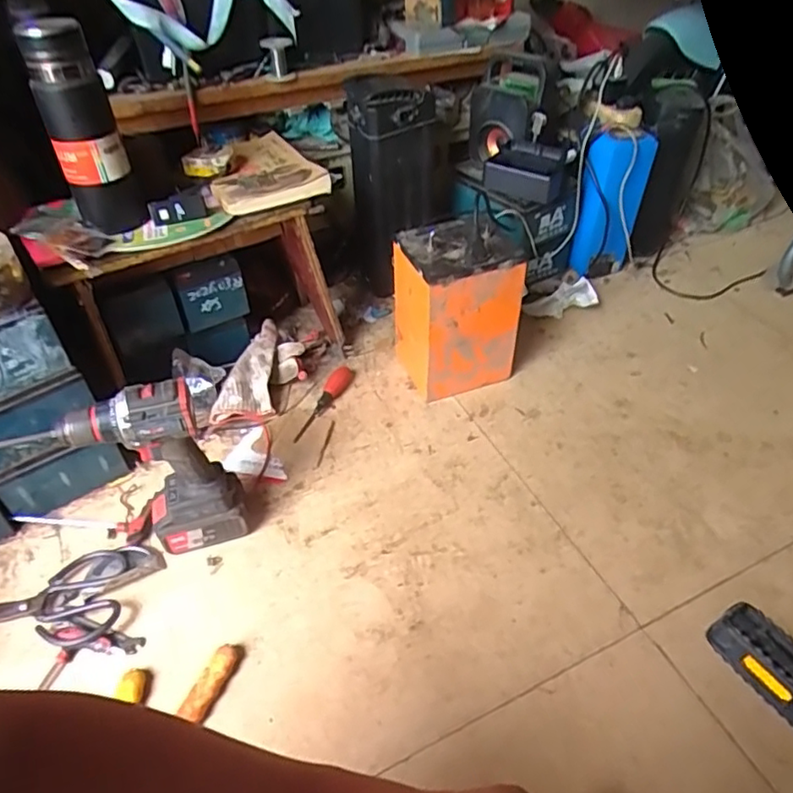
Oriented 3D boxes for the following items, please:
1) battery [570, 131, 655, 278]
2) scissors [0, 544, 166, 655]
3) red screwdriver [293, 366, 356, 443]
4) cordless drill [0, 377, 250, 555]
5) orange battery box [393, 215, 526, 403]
[{"bbox_3d":[0.401,-0.351,1.162,0.115,0.265,0.093,13,45,14],"label":"battery"},{"bbox_3d":[-0.392,0.235,0.736,0.203,0.022,0.127,2,44,3],"label":"scissors"},{"bbox_3d":[-0.113,0.009,0.967,0.028,0.020,0.169,16,46,17],"label":"red screwdriver"},{"bbox_3d":[-0.308,0.103,0.707,0.229,0.249,0.066,-16,46,-15],"label":"cordless drill"},{"bbox_3d":[0.090,-0.135,0.949,0.159,0.247,0.132,-17,46,-16],"label":"orange battery box"}]

